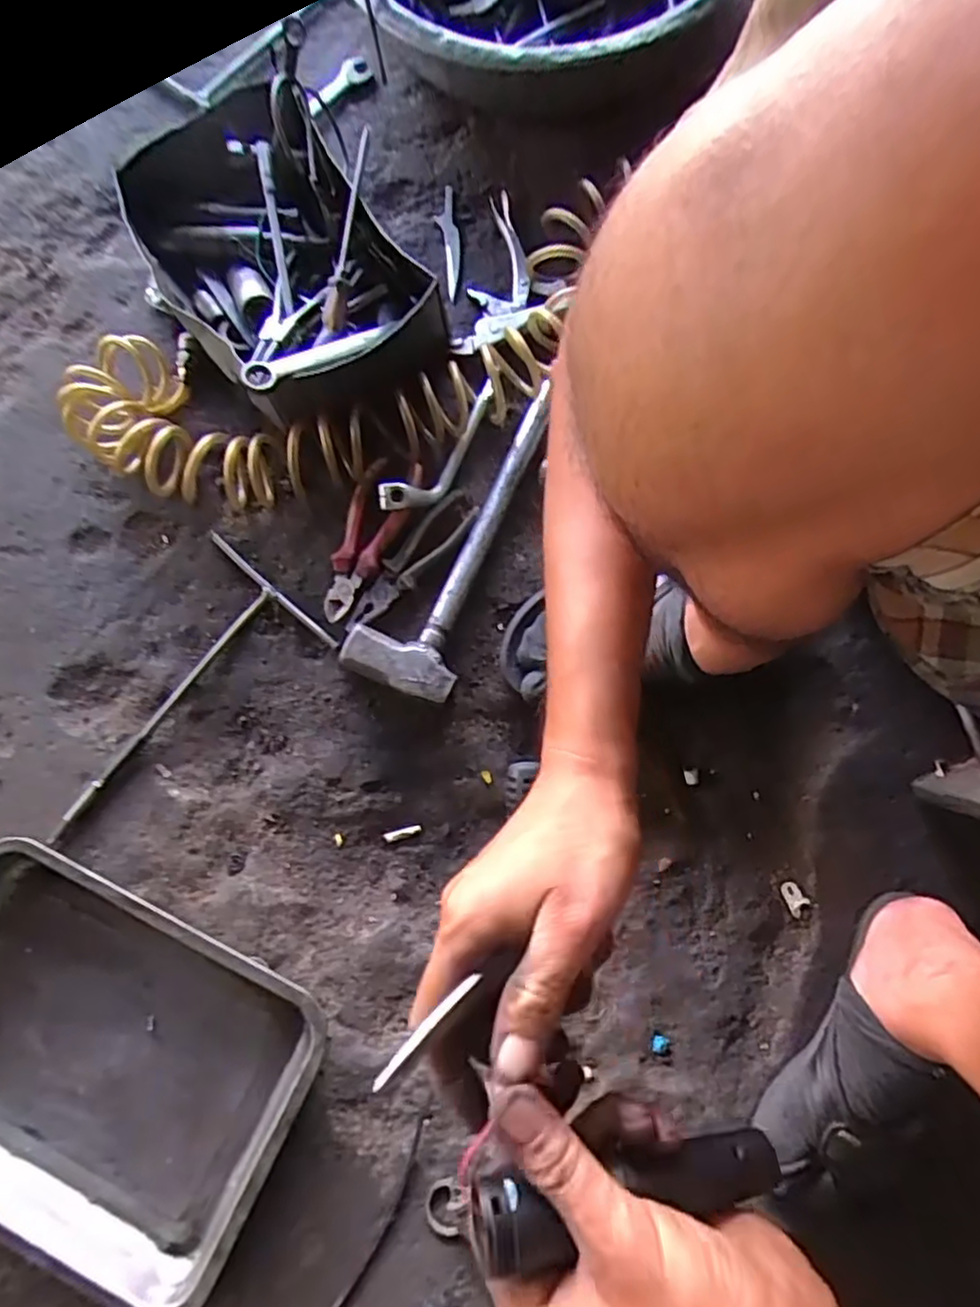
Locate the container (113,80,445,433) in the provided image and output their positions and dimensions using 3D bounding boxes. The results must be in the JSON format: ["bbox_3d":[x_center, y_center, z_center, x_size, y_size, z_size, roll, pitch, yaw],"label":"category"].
[{"bbox_3d":[-0.205,-0.383,0.694,0.214,0.124,0.307,-36,80,-6],"label":"container"}]

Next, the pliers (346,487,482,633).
[{"bbox_3d":[-0.076,-0.092,0.677,0.039,0.021,0.174,38,81,8],"label":"pliers"}]

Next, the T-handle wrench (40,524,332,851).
[{"bbox_3d":[-0.319,0.046,0.662,0.164,0.013,0.311,41,82,8],"label":"T-handle wrench"}]

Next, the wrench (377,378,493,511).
[{"bbox_3d":[-0.044,-0.202,0.680,0.036,0.054,0.174,38,81,8],"label":"wrench"}]

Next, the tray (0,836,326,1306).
[{"bbox_3d":[-0.338,0.351,0.585,0.352,0.042,0.270,25,80,5],"label":"tray"}]

